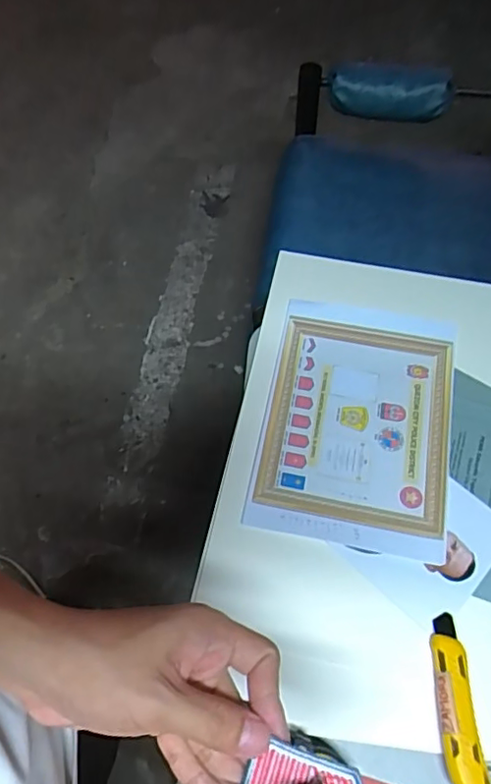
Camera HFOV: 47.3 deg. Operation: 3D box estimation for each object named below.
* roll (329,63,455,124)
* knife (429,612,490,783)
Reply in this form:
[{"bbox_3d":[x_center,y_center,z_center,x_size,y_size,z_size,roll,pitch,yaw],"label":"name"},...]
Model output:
[{"bbox_3d":[0.326,-0.676,1.278,0.268,0.096,0.101,18,64,8],"label":"roll"},{"bbox_3d":[0.193,0.286,0.519,0.033,0.019,0.145,0,63,-1],"label":"knife"}]

